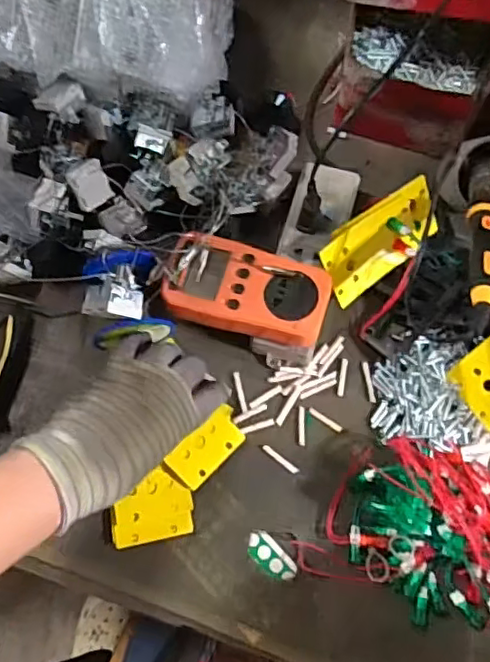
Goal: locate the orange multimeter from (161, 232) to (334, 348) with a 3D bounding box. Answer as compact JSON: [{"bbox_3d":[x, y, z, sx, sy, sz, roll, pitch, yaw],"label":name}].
[{"bbox_3d":[0.001,-0.032,0.479,0.127,0.030,0.067,19,71,5],"label":"orange multimeter"}]

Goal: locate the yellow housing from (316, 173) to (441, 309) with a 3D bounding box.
[{"bbox_3d":[0.120,-0.078,0.523,0.118,0.035,0.063,-36,120,-8],"label":"yellow housing"}]

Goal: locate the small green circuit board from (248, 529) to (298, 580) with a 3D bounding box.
[{"bbox_3d":[0.021,0.176,0.468,0.043,0.004,0.021,40,74,11],"label":"small green circuit board"}]

